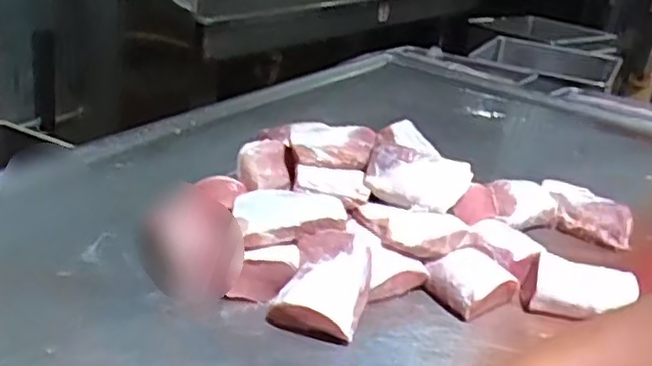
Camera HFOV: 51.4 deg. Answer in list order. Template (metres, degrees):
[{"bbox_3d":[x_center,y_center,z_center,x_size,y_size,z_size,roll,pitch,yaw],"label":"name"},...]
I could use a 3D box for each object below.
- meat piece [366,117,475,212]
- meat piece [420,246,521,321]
[{"bbox_3d":[0.166,-0.029,1.191,0.174,0.076,0.183,13,25,16],"label":"meat piece"},{"bbox_3d":[0.228,0.153,1.058,0.101,0.059,0.112,-11,29,-33],"label":"meat piece"}]

